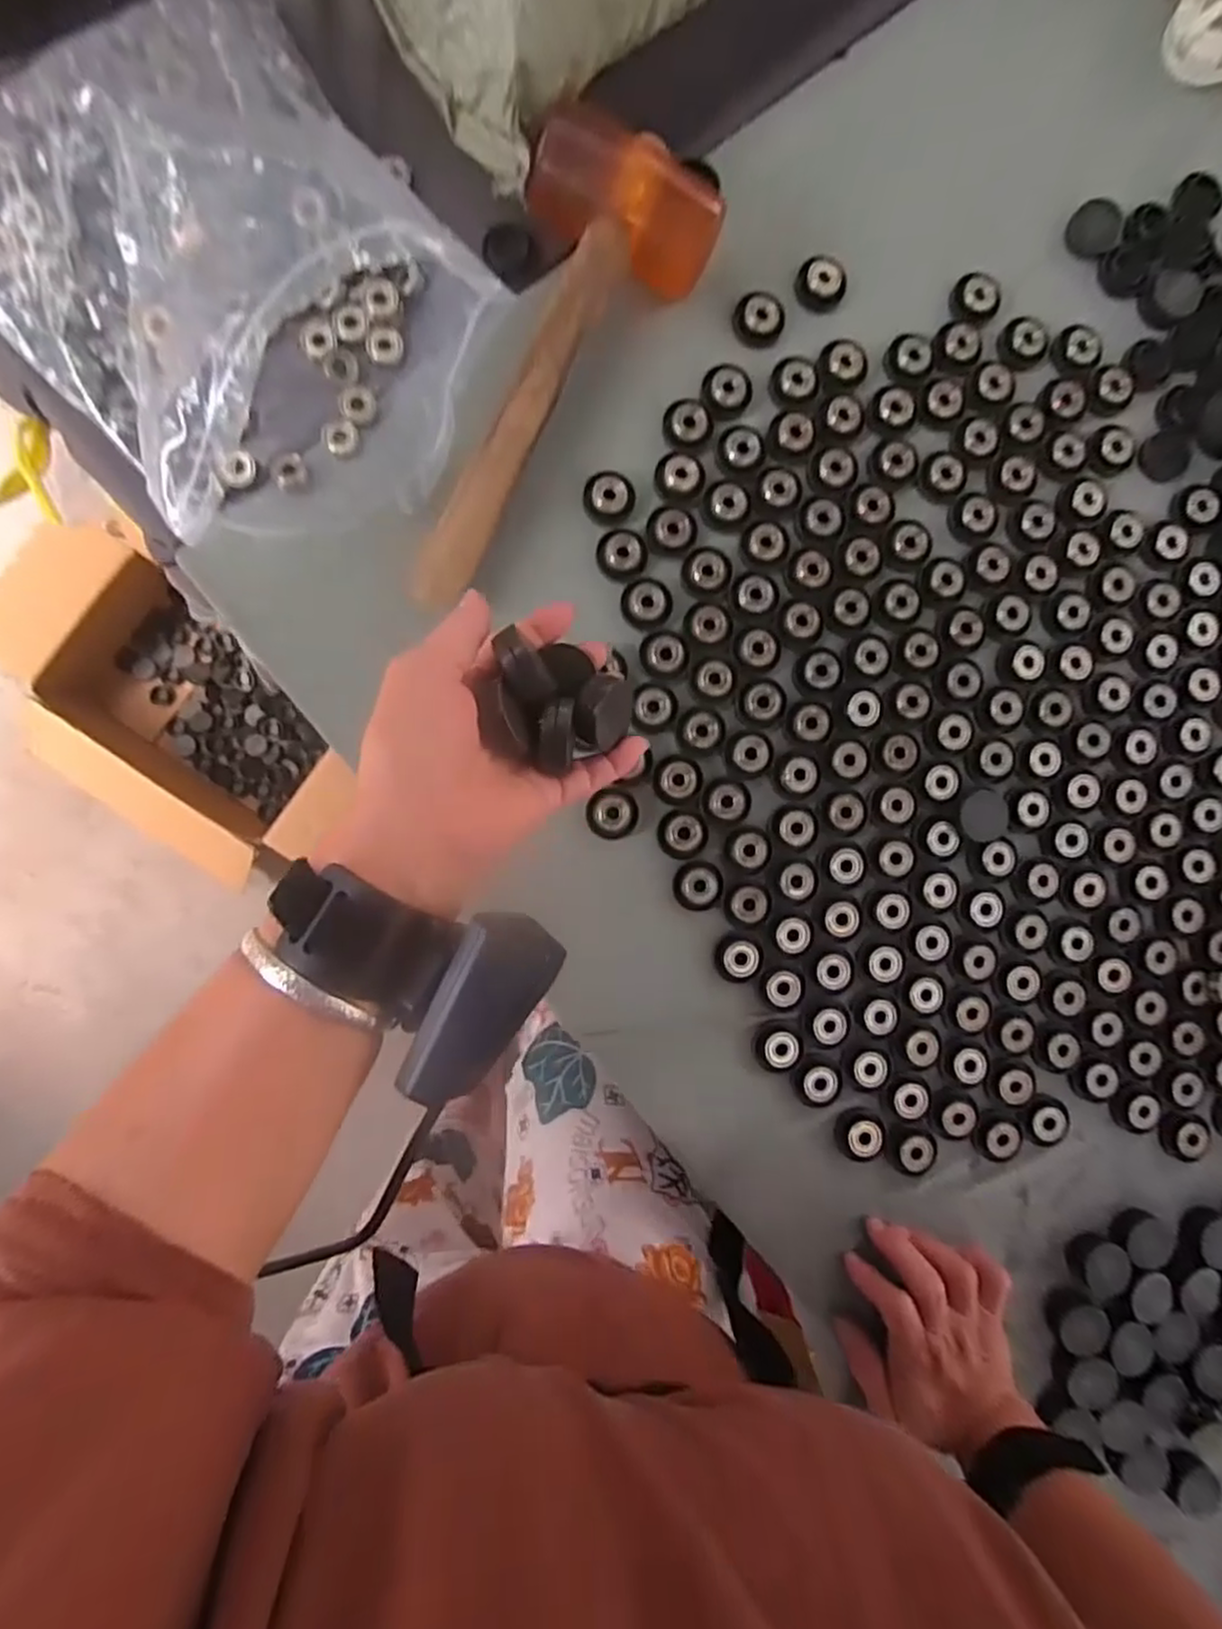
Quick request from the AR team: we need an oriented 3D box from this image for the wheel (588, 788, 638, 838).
[{"bbox_3d":[0.001,0.000,0.433,0.032,0.006,0.030,0,90,-6],"label":"wheel"}]

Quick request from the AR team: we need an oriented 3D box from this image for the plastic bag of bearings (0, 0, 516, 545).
[{"bbox_3d":[-0.205,-0.294,0.374,0.228,0.082,0.271,-42,94,-4],"label":"plastic bag of bearings"}]

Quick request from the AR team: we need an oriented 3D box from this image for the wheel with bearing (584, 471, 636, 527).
[{"bbox_3d":[-0.001,-0.197,0.434,0.031,0.007,0.031,0,90,-6],"label":"wheel with bearing"}]

